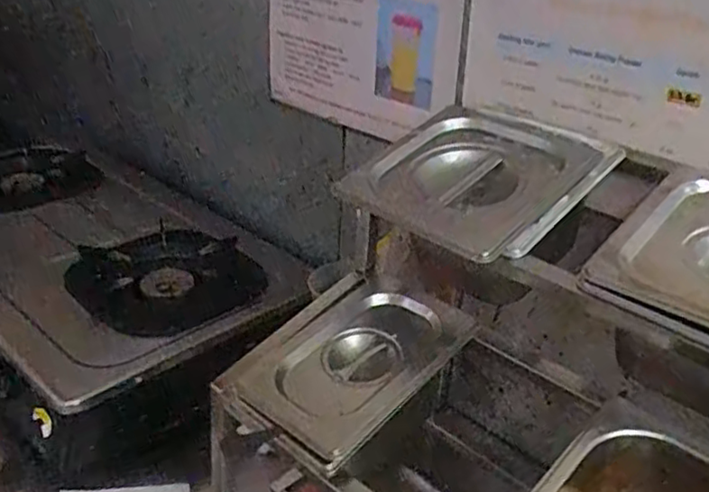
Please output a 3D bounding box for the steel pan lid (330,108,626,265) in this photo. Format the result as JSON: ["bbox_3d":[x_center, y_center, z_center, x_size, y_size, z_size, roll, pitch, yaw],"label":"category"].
[{"bbox_3d":[0.107,-0.063,0.575,0.190,0.033,0.171,-37,46,-26],"label":"steel pan lid"}]

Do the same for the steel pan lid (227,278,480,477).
[{"bbox_3d":[-0.001,0.087,0.528,0.117,0.016,0.170,29,48,37],"label":"steel pan lid"}]

